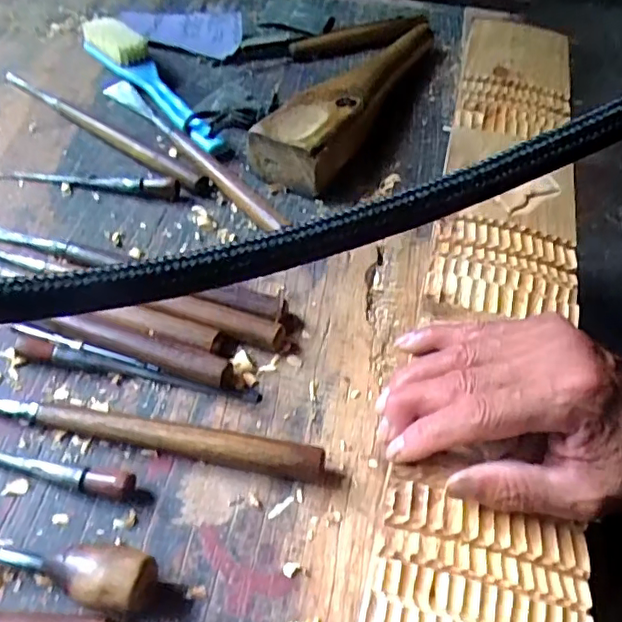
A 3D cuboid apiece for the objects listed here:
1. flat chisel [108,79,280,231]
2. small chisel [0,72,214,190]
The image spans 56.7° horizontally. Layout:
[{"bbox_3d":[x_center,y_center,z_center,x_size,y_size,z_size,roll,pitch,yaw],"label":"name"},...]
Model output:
[{"bbox_3d":[-0.104,-0.139,0.487,0.019,0.015,0.252,-33,60,-26],"label":"flat chisel"},{"bbox_3d":[-0.187,-0.160,0.499,0.255,0.014,0.014,32,57,20],"label":"small chisel"}]

